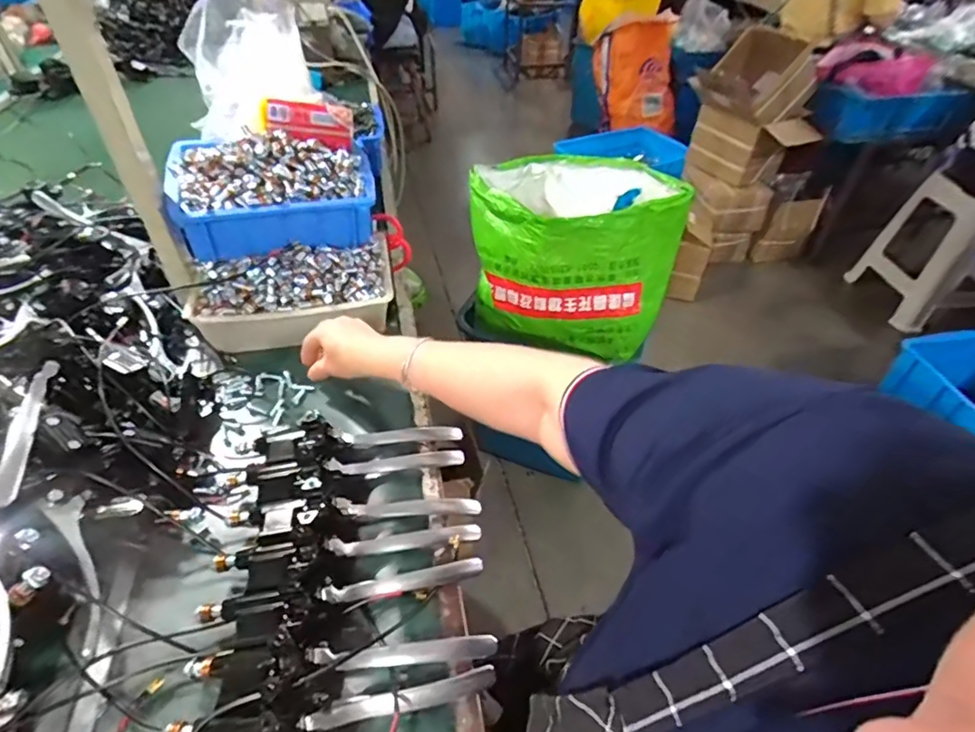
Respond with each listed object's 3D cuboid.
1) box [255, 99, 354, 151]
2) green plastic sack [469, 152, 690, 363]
[{"bbox_3d":[-0.242,-0.325,0.713,0.115,0.055,0.036,2,5,-19],"label":"box"},{"bbox_3d":[0.174,-0.254,1.129,0.417,0.270,0.355,16,45,15],"label":"green plastic sack"}]

